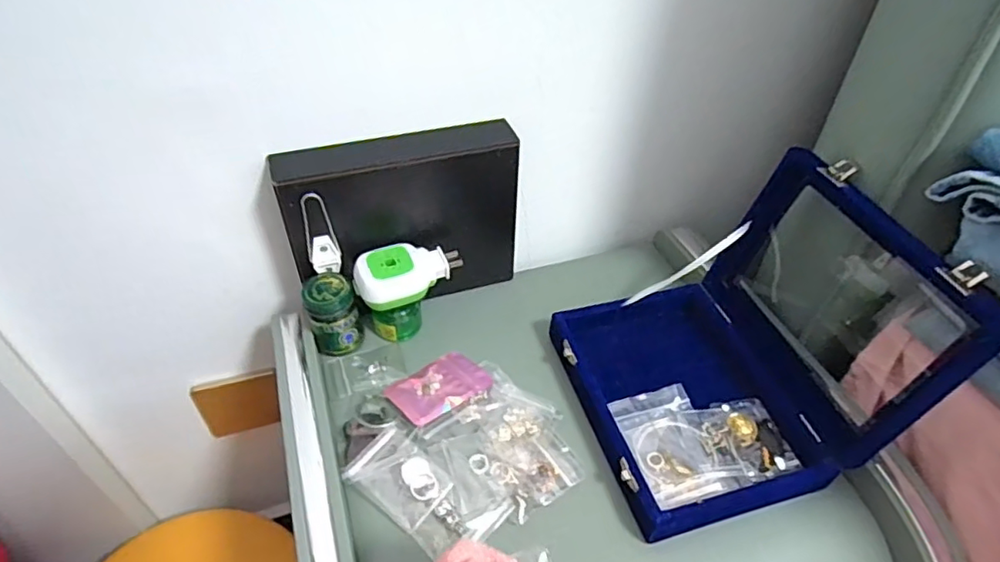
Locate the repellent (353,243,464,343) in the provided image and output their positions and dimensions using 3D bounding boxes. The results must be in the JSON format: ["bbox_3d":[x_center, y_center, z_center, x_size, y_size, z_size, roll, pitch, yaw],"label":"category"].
[{"bbox_3d":[-0.079,0.014,0.527,0.090,0.085,0.041,-12,44,-15],"label":"repellent"}]

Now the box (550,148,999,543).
[{"bbox_3d":[0.193,0.034,0.449,0.241,0.171,0.202,-11,44,-14],"label":"box"}]

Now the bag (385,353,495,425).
[{"bbox_3d":[-0.052,0.090,0.505,0.078,0.009,0.056,-27,50,-28],"label":"bag"}]

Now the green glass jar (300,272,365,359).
[{"bbox_3d":[-0.147,0.031,0.520,0.041,0.071,0.037,-20,47,-23],"label":"green glass jar"}]

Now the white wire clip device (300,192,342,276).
[{"bbox_3d":[-0.149,-0.038,0.489,0.025,0.076,0.010,-13,45,-16],"label":"white wire clip device"}]

